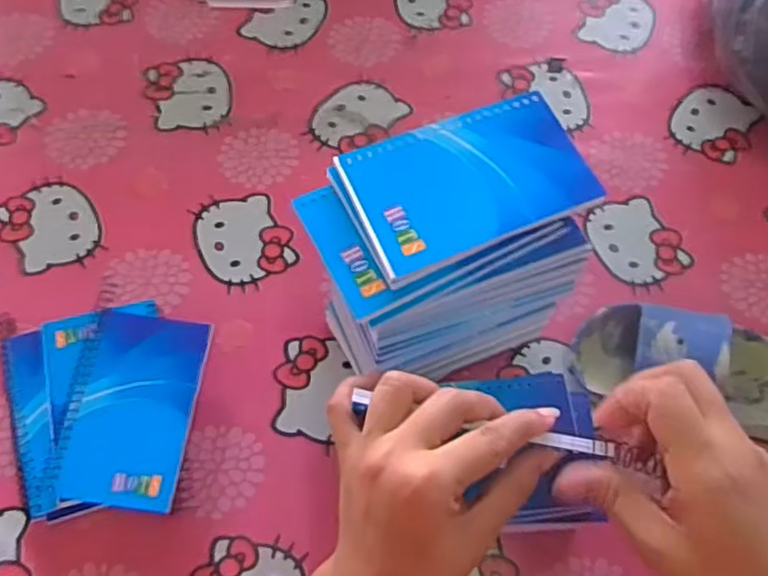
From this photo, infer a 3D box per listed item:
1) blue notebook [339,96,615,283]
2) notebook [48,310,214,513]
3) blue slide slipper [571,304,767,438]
[{"bbox_3d":[0.048,-0.060,0.391,0.131,0.009,0.082,-20,67,-11],"label":"blue notebook"},{"bbox_3d":[-0.171,0.080,0.476,0.085,0.009,0.130,5,65,3],"label":"notebook"},{"bbox_3d":[0.229,0.052,0.496,0.174,0.059,0.071,17,65,6],"label":"blue slide slipper"}]

